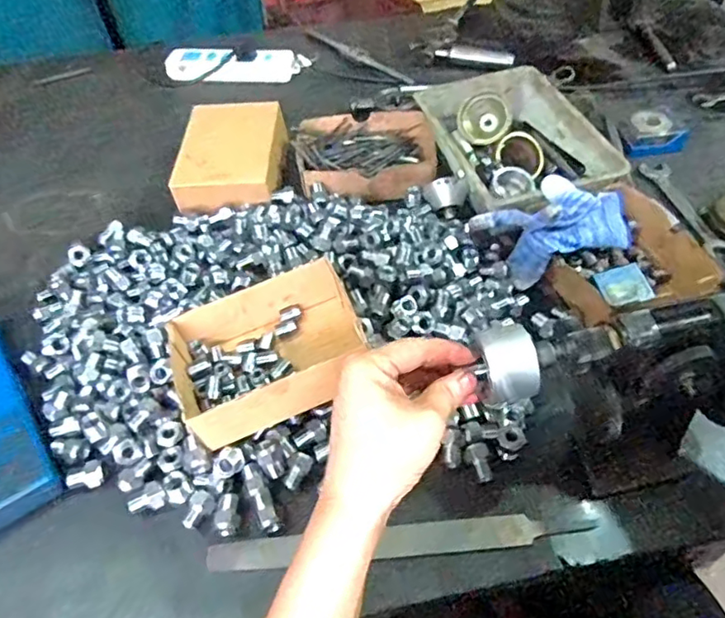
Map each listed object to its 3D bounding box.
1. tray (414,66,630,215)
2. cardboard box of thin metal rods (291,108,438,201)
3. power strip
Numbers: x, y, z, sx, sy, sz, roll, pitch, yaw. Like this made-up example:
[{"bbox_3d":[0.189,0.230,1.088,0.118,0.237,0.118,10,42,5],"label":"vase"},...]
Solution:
[{"bbox_3d":[0.180,-0.205,0.716,0.165,0.058,0.271,-14,51,-9],"label":"tray"},{"bbox_3d":[0.007,-0.197,0.731,0.180,0.033,0.149,-11,50,-6],"label":"cardboard box of thin metal rods"},{"bbox_3d":[-0.201,-0.387,0.924,0.230,0.034,0.057,2,50,4],"label":"power strip"}]

